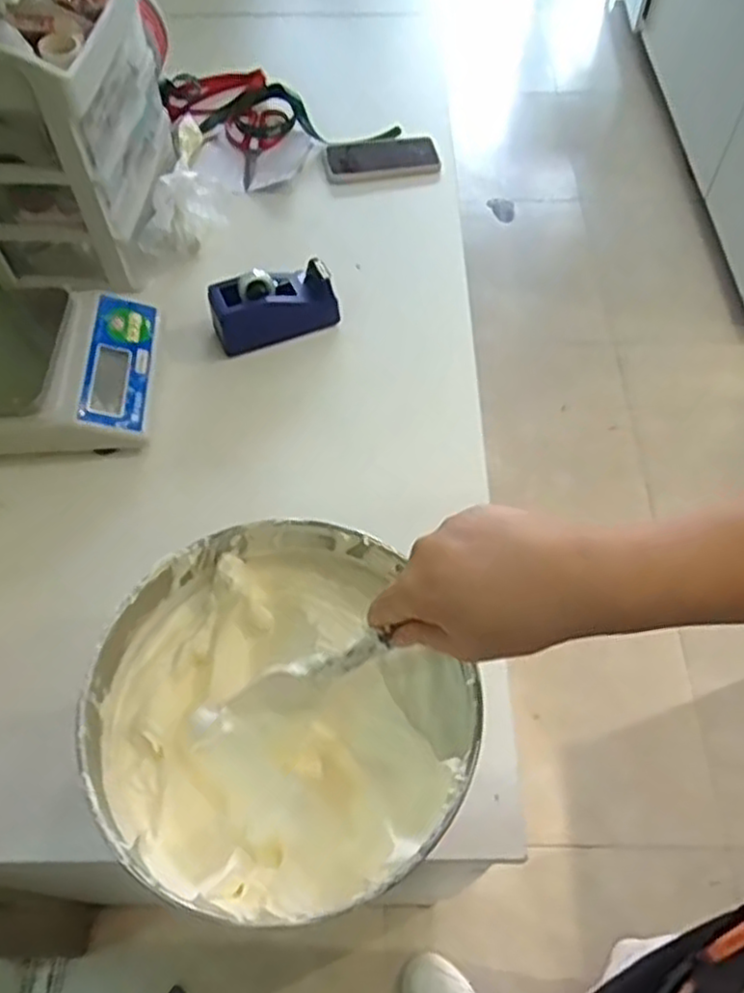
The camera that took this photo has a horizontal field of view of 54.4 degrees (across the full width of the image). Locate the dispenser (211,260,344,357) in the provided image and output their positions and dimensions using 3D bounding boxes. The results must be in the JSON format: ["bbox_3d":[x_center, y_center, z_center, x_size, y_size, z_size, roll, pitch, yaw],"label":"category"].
[{"bbox_3d":[-0.120,-0.231,0.900,0.152,0.080,0.070,-18,60,-11],"label":"dispenser"}]

